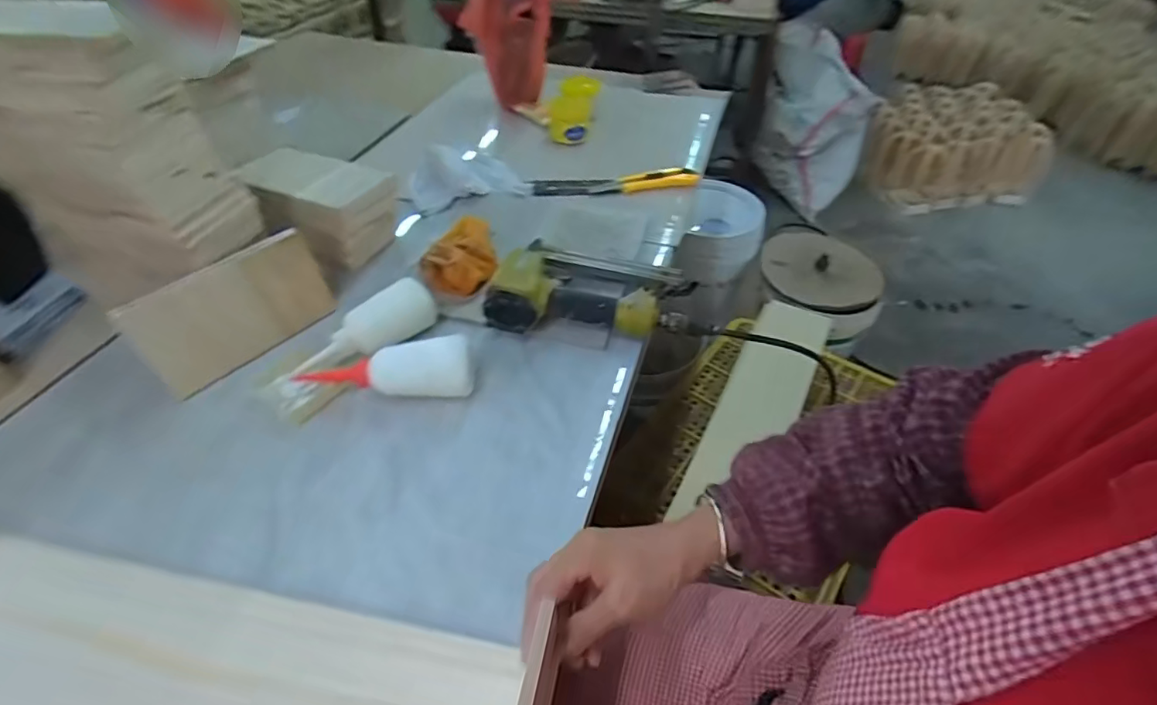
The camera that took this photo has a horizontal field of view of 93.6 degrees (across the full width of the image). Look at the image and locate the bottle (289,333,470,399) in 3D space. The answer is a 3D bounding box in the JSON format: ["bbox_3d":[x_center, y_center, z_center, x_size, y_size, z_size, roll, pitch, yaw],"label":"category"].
[{"bbox_3d":[-0.200,0.023,0.569,0.182,0.047,0.050,-6,43,-5],"label":"bottle"}]

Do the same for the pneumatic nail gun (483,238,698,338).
[{"bbox_3d":[0.019,-0.083,0.655,0.233,0.074,0.155,4,43,5],"label":"pneumatic nail gun"}]

